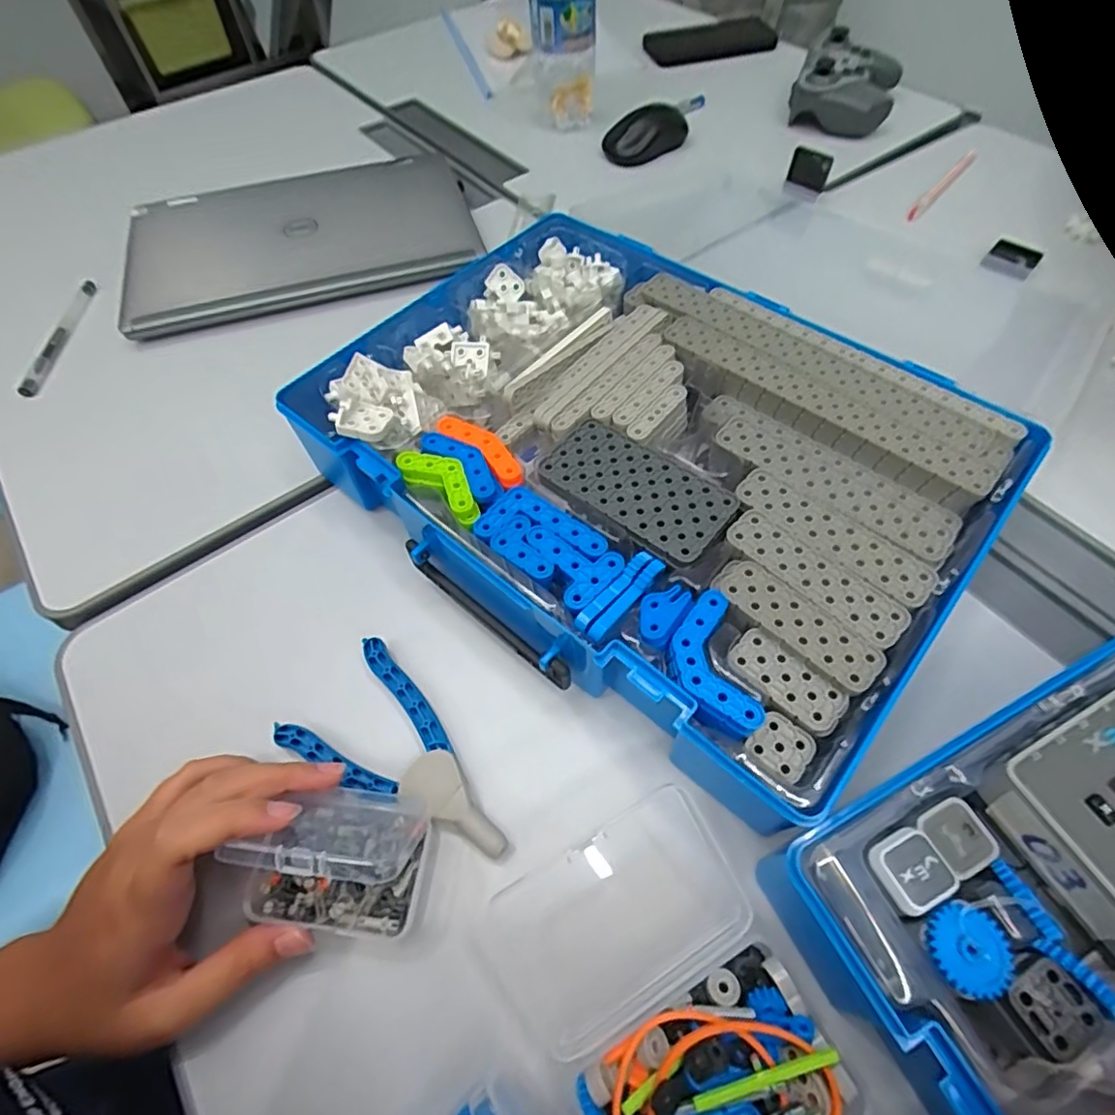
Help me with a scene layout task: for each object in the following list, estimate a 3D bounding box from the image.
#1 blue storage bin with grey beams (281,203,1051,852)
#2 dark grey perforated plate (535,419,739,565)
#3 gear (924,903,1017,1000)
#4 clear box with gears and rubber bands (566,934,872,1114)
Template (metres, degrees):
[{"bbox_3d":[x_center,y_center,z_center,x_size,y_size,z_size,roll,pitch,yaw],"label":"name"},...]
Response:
[{"bbox_3d":[0.047,-0.060,0.357,0.356,0.070,0.265,37,69,22],"label":"blue storage bin with grey beams"},{"bbox_3d":[0.041,-0.039,0.310,0.101,0.004,0.051,34,68,21],"label":"dark grey perforated plate"},{"bbox_3d":[0.142,0.133,0.199,0.026,0.004,0.026,-2,60,3],"label":"gear"},{"bbox_3d":[0.059,0.202,0.222,0.096,0.036,0.065,-26,61,-14],"label":"clear box with gears and rubber bands"}]

